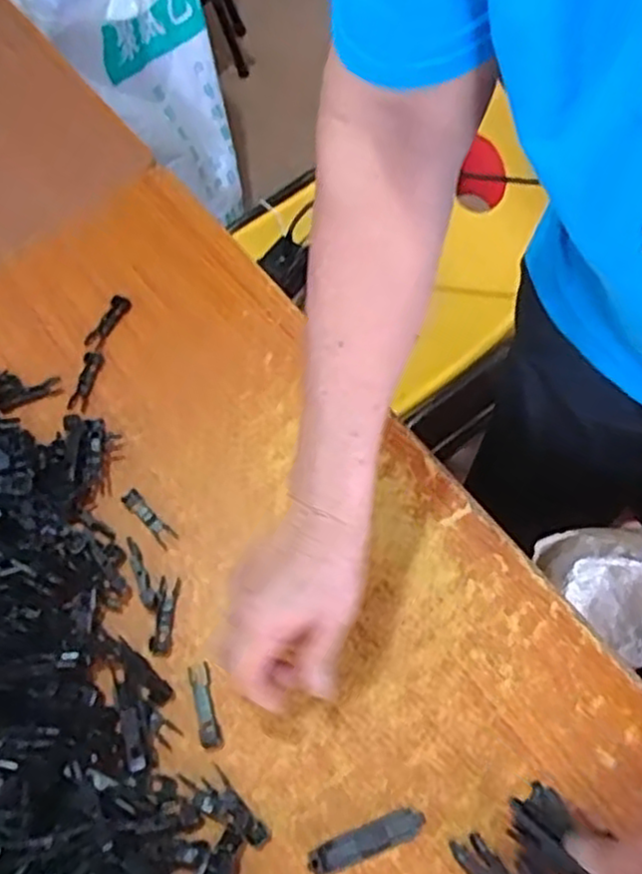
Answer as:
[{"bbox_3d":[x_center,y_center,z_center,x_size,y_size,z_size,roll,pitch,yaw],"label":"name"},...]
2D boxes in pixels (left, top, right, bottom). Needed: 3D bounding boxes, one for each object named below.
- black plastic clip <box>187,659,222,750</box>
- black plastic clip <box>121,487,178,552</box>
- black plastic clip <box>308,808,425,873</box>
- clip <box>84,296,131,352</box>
[{"bbox_3d":[-0.080,0.185,0.501,0.014,0.006,0.057,-14,65,-3],"label":"black plastic clip"},{"bbox_3d":[-0.133,0.062,0.560,0.014,0.004,0.056,-42,70,-15],"label":"black plastic clip"},{"bbox_3d":[0.029,0.255,0.460,0.076,0.008,0.018,-20,66,-6],"label":"black plastic clip"},{"bbox_3d":[-0.186,-0.099,0.634,0.017,0.009,0.055,20,68,12],"label":"clip"}]

